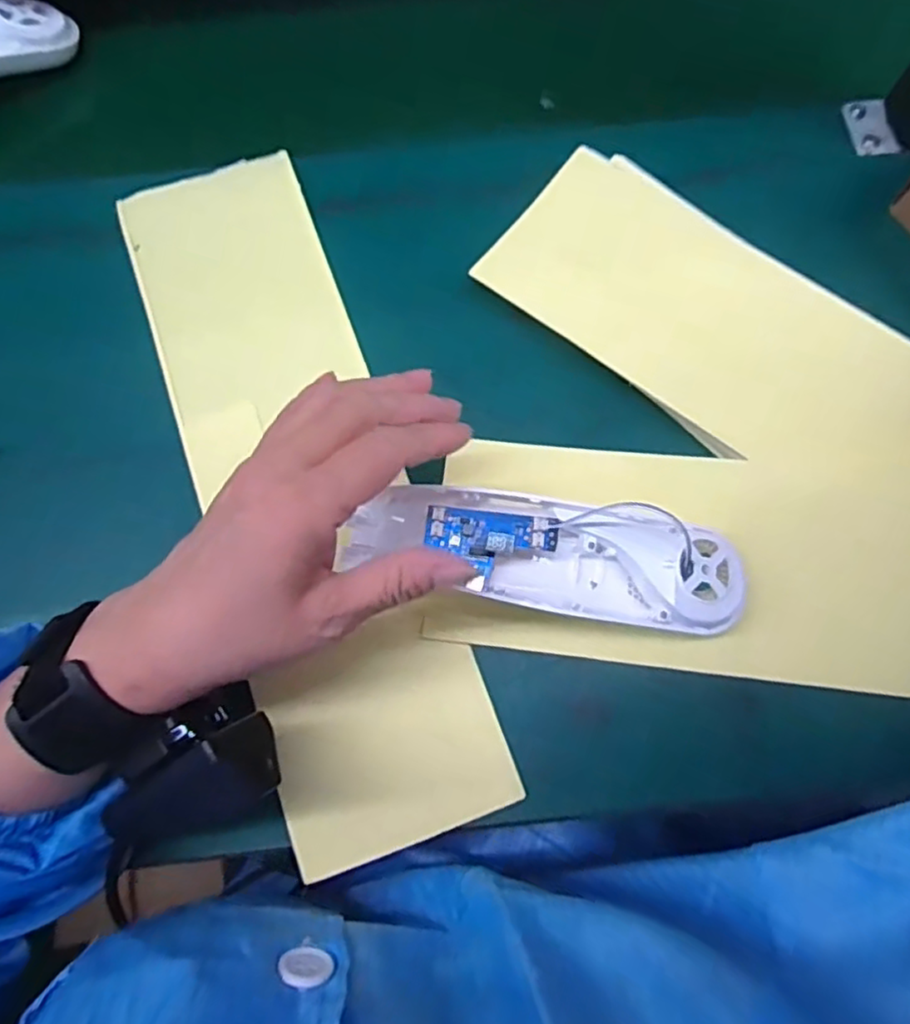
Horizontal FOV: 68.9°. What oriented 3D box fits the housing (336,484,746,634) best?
[{"bbox_3d":[0.043,0.020,0.310,0.188,0.033,0.053,11,75,2],"label":"housing"}]

